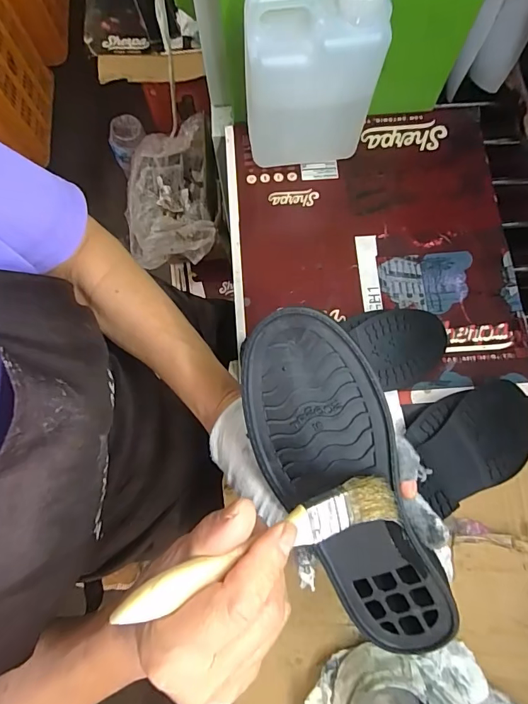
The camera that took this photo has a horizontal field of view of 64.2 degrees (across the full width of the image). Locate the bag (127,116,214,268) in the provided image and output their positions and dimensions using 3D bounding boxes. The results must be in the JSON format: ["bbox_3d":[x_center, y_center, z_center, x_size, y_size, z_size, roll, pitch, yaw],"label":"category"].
[{"bbox_3d":[-0.260,-0.424,1.175,0.239,0.153,0.381,-6,77,0],"label":"bag"}]

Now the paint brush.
[{"bbox_3d":[0.004,0.093,0.205,0.144,0.008,0.024,-14,76,-21],"label":"paint brush"}]

